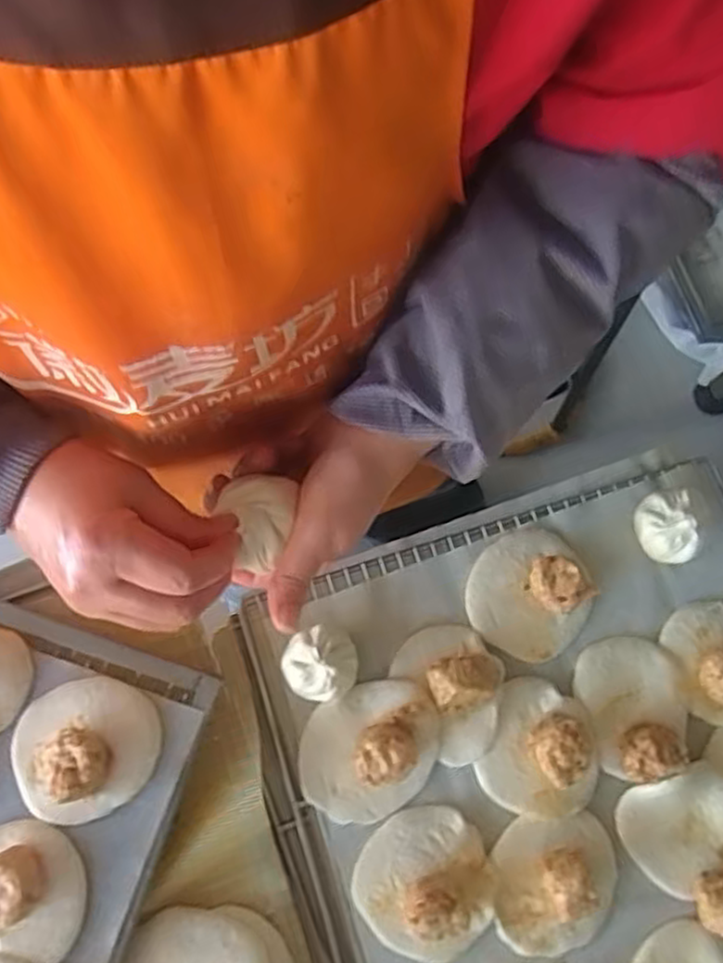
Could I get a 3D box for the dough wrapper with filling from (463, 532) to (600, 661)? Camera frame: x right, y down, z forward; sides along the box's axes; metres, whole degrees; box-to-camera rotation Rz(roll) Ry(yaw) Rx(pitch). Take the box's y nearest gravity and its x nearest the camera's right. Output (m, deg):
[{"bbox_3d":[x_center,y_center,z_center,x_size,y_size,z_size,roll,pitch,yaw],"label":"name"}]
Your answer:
[{"bbox_3d":[0.128,0.082,0.549,0.088,0.036,0.093,0,74,0],"label":"dough wrapper with filling"}]

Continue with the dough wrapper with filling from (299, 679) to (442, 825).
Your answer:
[{"bbox_3d":[0.006,0.188,0.514,0.103,0.032,0.084,-27,78,-6],"label":"dough wrapper with filling"}]

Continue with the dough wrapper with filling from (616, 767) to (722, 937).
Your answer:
[{"bbox_3d":[0.229,0.252,0.501,0.081,0.035,0.098,-18,75,-6],"label":"dough wrapper with filling"}]

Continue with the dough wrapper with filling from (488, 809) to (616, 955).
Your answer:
[{"bbox_3d":[0.132,0.272,0.495,0.085,0.034,0.081,-5,76,-1],"label":"dough wrapper with filling"}]

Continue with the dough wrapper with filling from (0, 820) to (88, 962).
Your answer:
[{"bbox_3d":[-0.222,0.258,0.458,0.090,0.031,0.079,2,76,1],"label":"dough wrapper with filling"}]

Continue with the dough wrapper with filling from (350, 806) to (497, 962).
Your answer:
[{"bbox_3d":[0.044,0.269,0.490,0.089,0.037,0.089,0,76,0],"label":"dough wrapper with filling"}]

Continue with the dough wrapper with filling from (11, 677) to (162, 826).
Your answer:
[{"bbox_3d":[-0.184,0.174,0.478,0.094,0.031,0.085,-18,77,-4],"label":"dough wrapper with filling"}]

